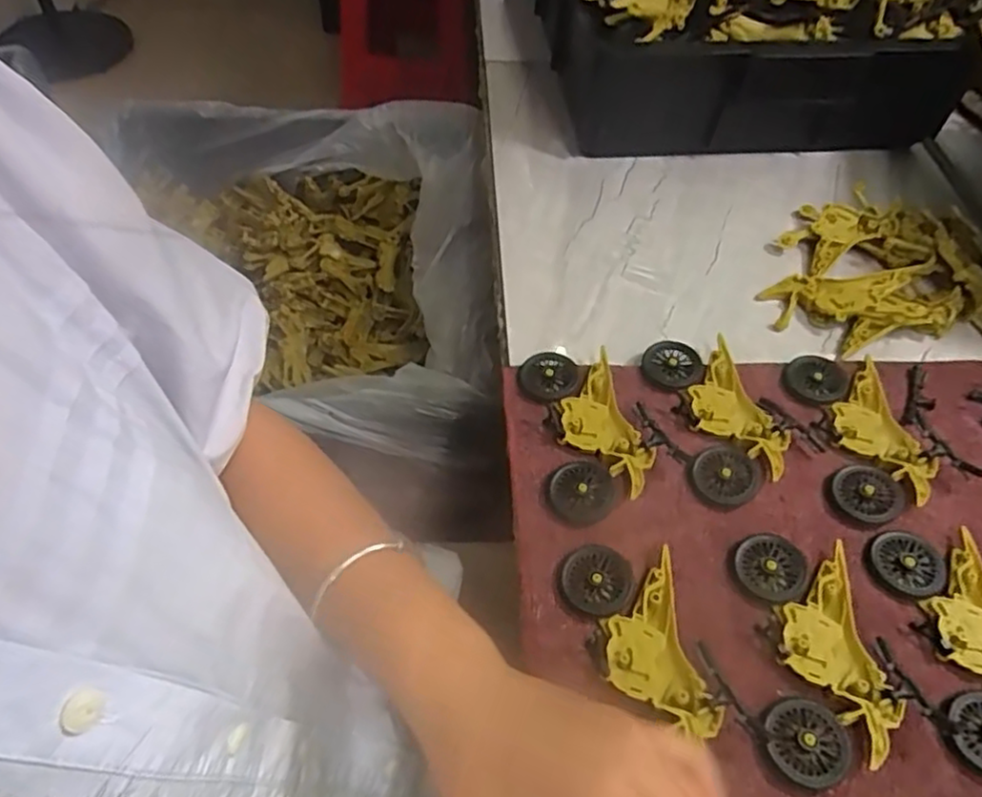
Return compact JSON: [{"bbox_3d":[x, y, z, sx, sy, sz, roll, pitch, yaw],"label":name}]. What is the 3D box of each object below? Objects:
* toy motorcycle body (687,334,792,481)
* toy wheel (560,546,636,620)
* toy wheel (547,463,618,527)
[{"bbox_3d":[0.148,0.008,0.420,0.046,0.012,0.097,-15,54,-12],"label":"toy motorcycle body"},{"bbox_3d":[0.055,0.094,0.351,0.036,0.006,0.035,0,53,0],"label":"toy wheel"},{"bbox_3d":[0.051,0.054,0.380,0.035,0.008,0.036,0,53,0],"label":"toy wheel"}]

